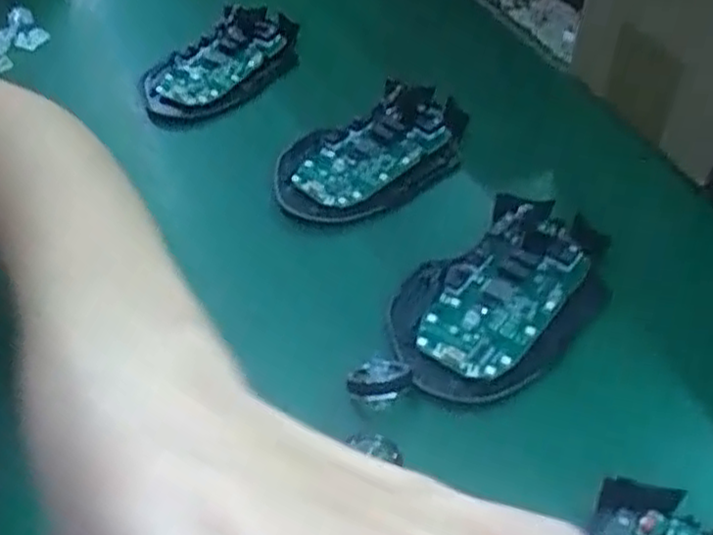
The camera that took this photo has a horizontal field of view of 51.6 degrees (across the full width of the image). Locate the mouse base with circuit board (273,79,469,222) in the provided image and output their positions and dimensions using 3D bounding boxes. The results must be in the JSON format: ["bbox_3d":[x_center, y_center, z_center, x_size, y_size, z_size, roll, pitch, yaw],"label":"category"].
[{"bbox_3d":[0.011,-0.063,0.391,0.068,0.019,0.111,36,59,27],"label":"mouse base with circuit board"}]

